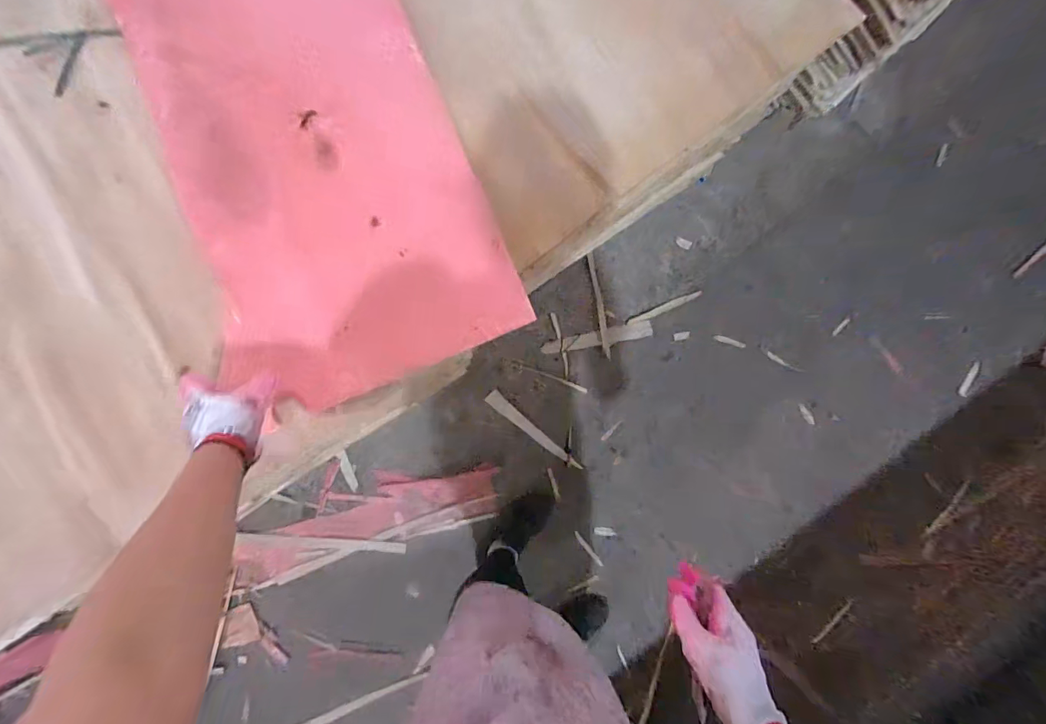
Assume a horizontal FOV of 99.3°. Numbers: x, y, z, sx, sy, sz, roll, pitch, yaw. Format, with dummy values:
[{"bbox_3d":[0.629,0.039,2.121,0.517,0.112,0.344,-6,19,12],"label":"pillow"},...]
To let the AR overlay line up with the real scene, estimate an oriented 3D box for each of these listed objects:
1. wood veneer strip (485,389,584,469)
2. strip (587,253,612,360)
[{"bbox_3d":[0.036,0.206,1.335,0.343,0.008,0.042,38,78,1],"label":"wood veneer strip"},{"bbox_3d":[0.232,-0.171,1.342,0.023,0.008,0.319,-9,88,-3],"label":"strip"}]

